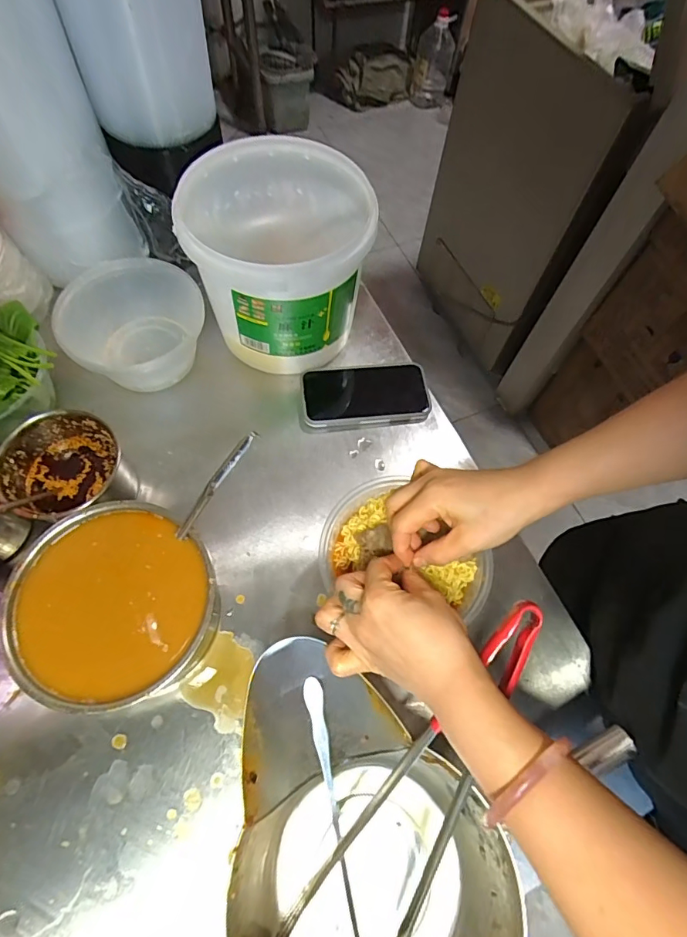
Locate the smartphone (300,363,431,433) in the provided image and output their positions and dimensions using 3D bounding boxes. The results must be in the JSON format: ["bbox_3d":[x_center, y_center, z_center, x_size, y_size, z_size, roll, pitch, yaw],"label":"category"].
[{"bbox_3d":[0.027,-0.097,0.614,0.166,0.011,0.095,-4,66,-4],"label":"smartphone"}]

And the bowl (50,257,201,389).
[{"bbox_3d":[-0.262,-0.181,0.598,0.164,0.080,0.153,1,65,-2],"label":"bowl"}]

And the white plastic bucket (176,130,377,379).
[{"bbox_3d":[-0.077,-0.252,0.584,0.205,0.183,0.213,1,65,-2],"label":"white plastic bucket"}]

